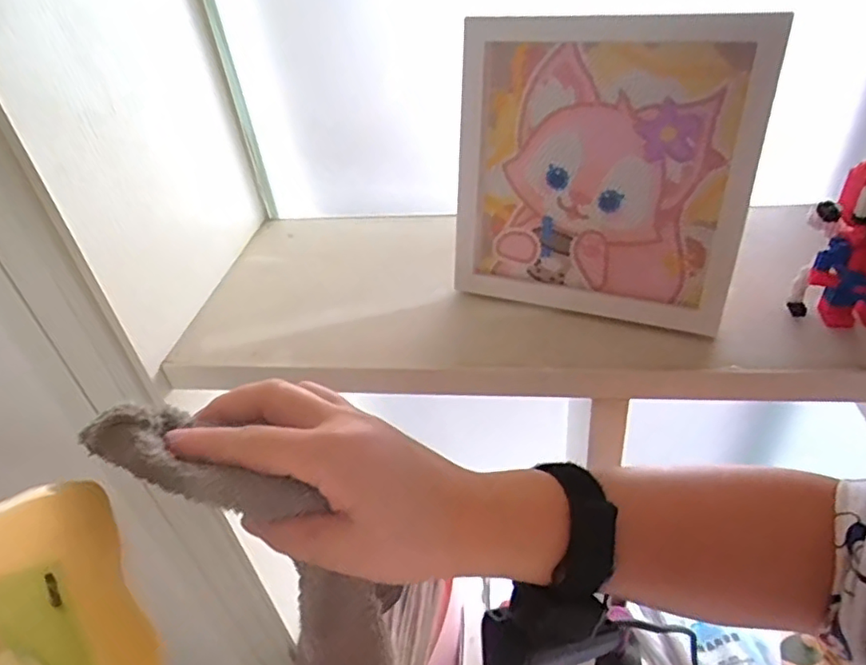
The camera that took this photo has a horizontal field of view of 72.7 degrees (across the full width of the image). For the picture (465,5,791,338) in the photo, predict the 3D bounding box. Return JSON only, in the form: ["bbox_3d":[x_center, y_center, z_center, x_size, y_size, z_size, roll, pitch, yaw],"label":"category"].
[{"bbox_3d":[0.099,-0.095,0.362,0.172,0.173,0.014,13,28,23],"label":"picture"}]

